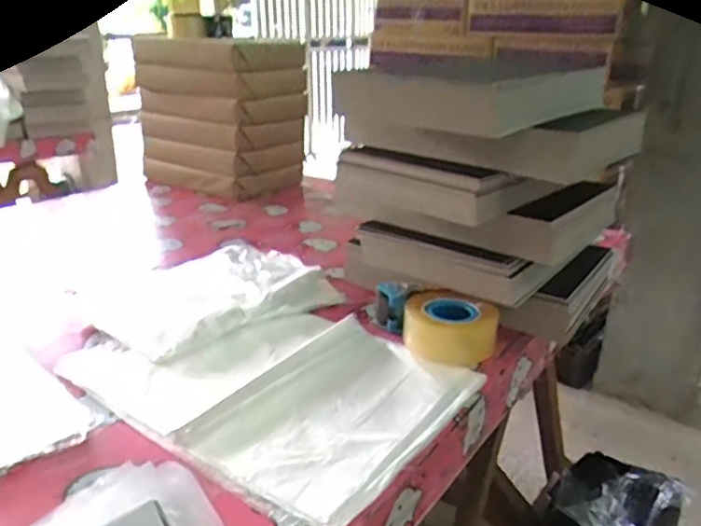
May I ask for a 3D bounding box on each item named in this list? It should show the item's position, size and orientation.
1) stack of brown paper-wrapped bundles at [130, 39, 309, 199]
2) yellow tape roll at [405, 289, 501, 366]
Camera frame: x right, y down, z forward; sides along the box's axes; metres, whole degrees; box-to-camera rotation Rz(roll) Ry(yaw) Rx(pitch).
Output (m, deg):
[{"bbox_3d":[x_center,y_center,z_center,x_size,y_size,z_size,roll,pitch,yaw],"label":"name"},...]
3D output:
[{"bbox_3d":[-0.341,-0.387,1.570,0.420,0.344,0.255,15,25,32],"label":"stack of brown paper-wrapped bundles"},{"bbox_3d":[0.139,0.083,0.844,0.122,0.054,0.122,1,21,0],"label":"yellow tape roll"}]

